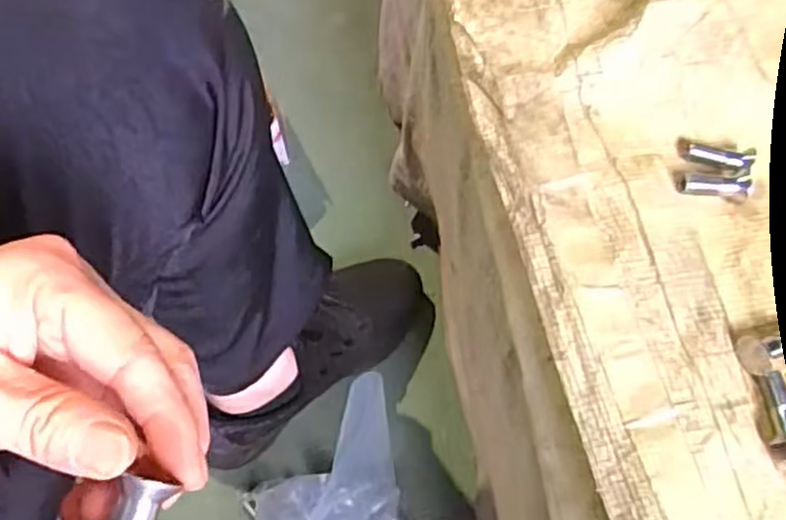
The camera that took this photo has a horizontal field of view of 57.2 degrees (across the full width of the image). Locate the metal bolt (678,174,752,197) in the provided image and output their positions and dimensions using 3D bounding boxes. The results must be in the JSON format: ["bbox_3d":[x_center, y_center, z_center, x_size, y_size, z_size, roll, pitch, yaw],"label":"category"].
[{"bbox_3d":[0.175,-0.041,0.392,0.039,0.008,0.009,1,67,-1],"label":"metal bolt"}]

